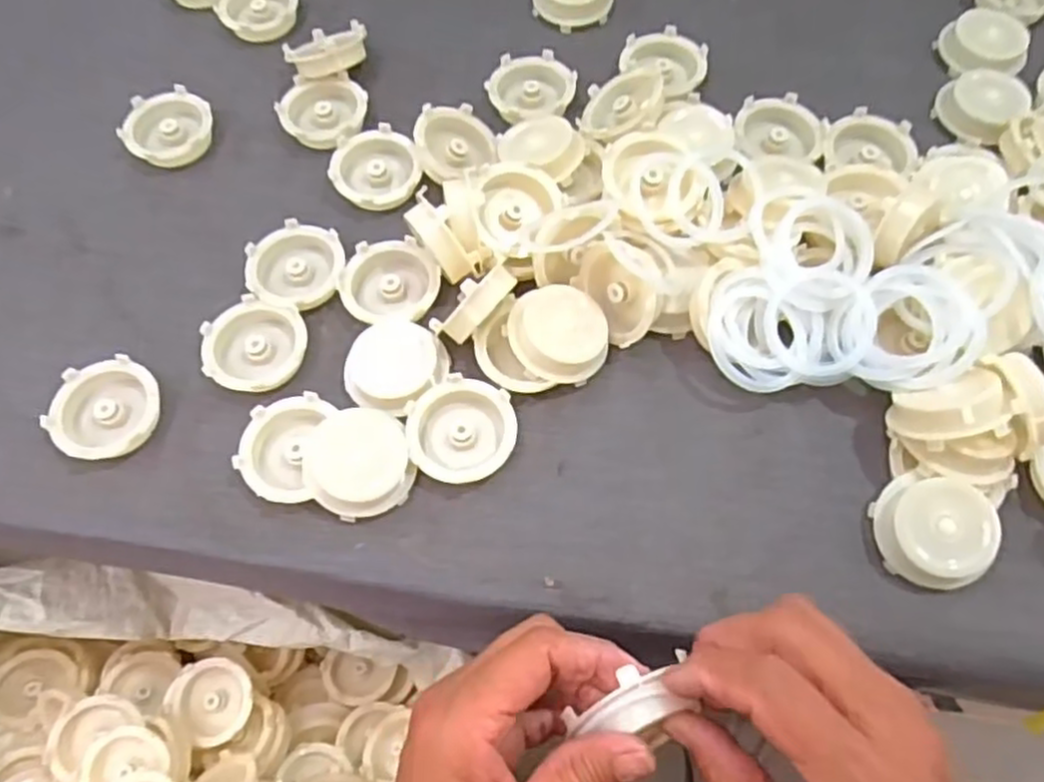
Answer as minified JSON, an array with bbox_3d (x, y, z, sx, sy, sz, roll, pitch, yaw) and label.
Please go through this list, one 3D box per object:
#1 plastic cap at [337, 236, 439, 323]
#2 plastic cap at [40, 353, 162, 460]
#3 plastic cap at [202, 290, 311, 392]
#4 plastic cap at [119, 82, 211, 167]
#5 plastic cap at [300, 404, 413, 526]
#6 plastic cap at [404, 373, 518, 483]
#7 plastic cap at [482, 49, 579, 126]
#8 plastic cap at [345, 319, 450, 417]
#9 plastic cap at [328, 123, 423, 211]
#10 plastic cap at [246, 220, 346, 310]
[{"bbox_3d":[-0.078,-0.063,0.442,0.056,0.018,0.057,0,65,1],"label":"plastic cap"},{"bbox_3d":[-0.231,0.012,0.412,0.057,0.019,0.055,0,65,1],"label":"plastic cap"},{"bbox_3d":[-0.154,-0.025,0.425,0.056,0.017,0.055,0,65,1],"label":"plastic cap"},{"bbox_3d":[-0.240,-0.178,0.504,0.055,0.019,0.055,-6,65,-2],"label":"plastic cap"},{"bbox_3d":[-0.086,0.037,0.389,0.053,0.014,0.056,0,65,1],"label":"plastic cap"},{"bbox_3d":[-0.033,0.021,0.403,0.057,0.016,0.058,0,65,1],"label":"plastic cap"},{"bbox_3d":[0.006,-0.207,0.509,0.058,0.017,0.050,-6,65,-2],"label":"plastic cap"},{"bbox_3d":[-0.072,-0.014,0.417,0.050,0.016,0.054,0,65,1],"label":"plastic cap"},{"bbox_3d":[-0.094,-0.142,0.479,0.055,0.021,0.058,0,65,1],"label":"plastic cap"},{"bbox_3d":[-0.136,-0.074,0.450,0.057,0.019,0.059,-5,65,-2],"label":"plastic cap"}]

